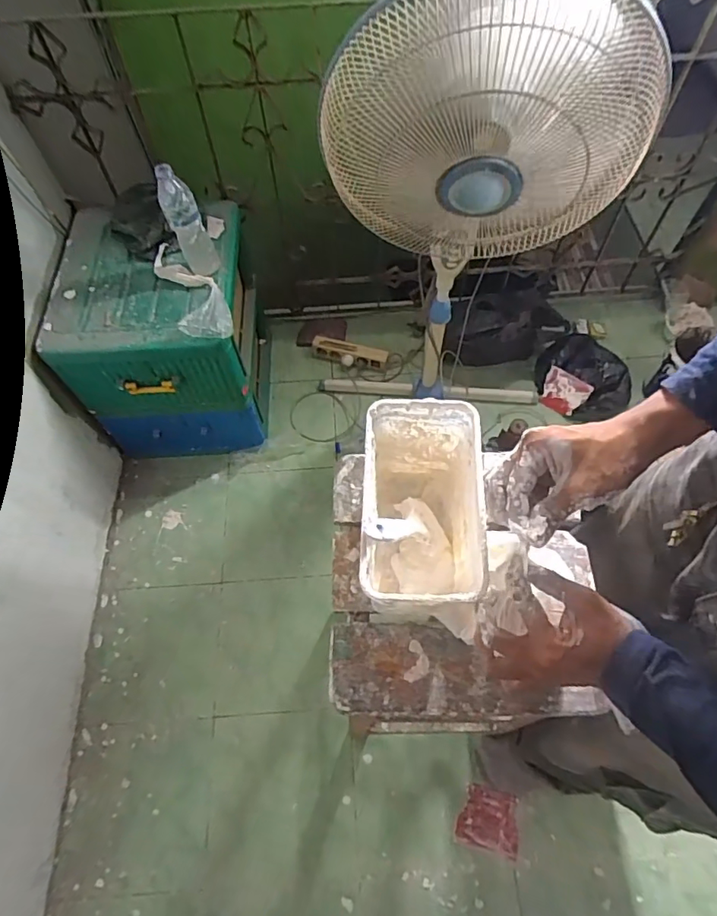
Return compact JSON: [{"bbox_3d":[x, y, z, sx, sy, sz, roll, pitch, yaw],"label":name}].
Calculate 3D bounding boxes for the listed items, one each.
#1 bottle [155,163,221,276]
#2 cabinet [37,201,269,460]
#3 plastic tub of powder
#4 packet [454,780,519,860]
[{"bbox_3d":[-0.334,-0.463,1.026,0.070,0.219,0.059,-26,64,-12],"label":"bottle"},{"bbox_3d":[-0.461,-0.291,1.323,0.382,0.503,0.423,-5,62,-1],"label":"cabinet"},{"bbox_3d":[0.062,0.063,0.539,0.109,0.145,0.192,1,62,2],"label":"plastic tub of powder"},{"bbox_3d":[0.264,0.721,1.044,0.117,0.014,0.104,14,63,9],"label":"packet"}]

